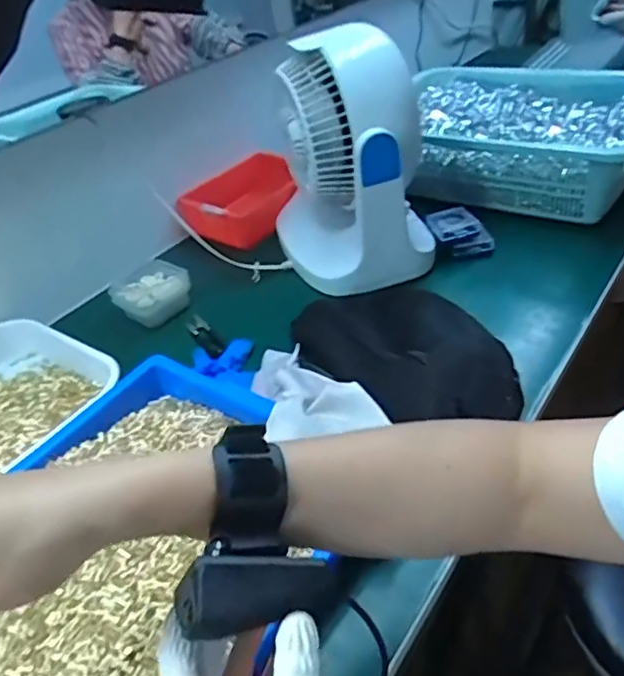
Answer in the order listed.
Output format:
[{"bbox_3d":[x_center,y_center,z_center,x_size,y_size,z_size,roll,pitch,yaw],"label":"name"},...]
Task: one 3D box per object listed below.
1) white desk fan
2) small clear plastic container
[{"bbox_3d":[0.047,-0.202,0.678,0.177,0.251,0.147,-10,37,0],"label":"white desk fan"},{"bbox_3d":[-0.204,-0.057,0.737,0.081,0.047,0.084,15,44,29],"label":"small clear plastic container"}]

